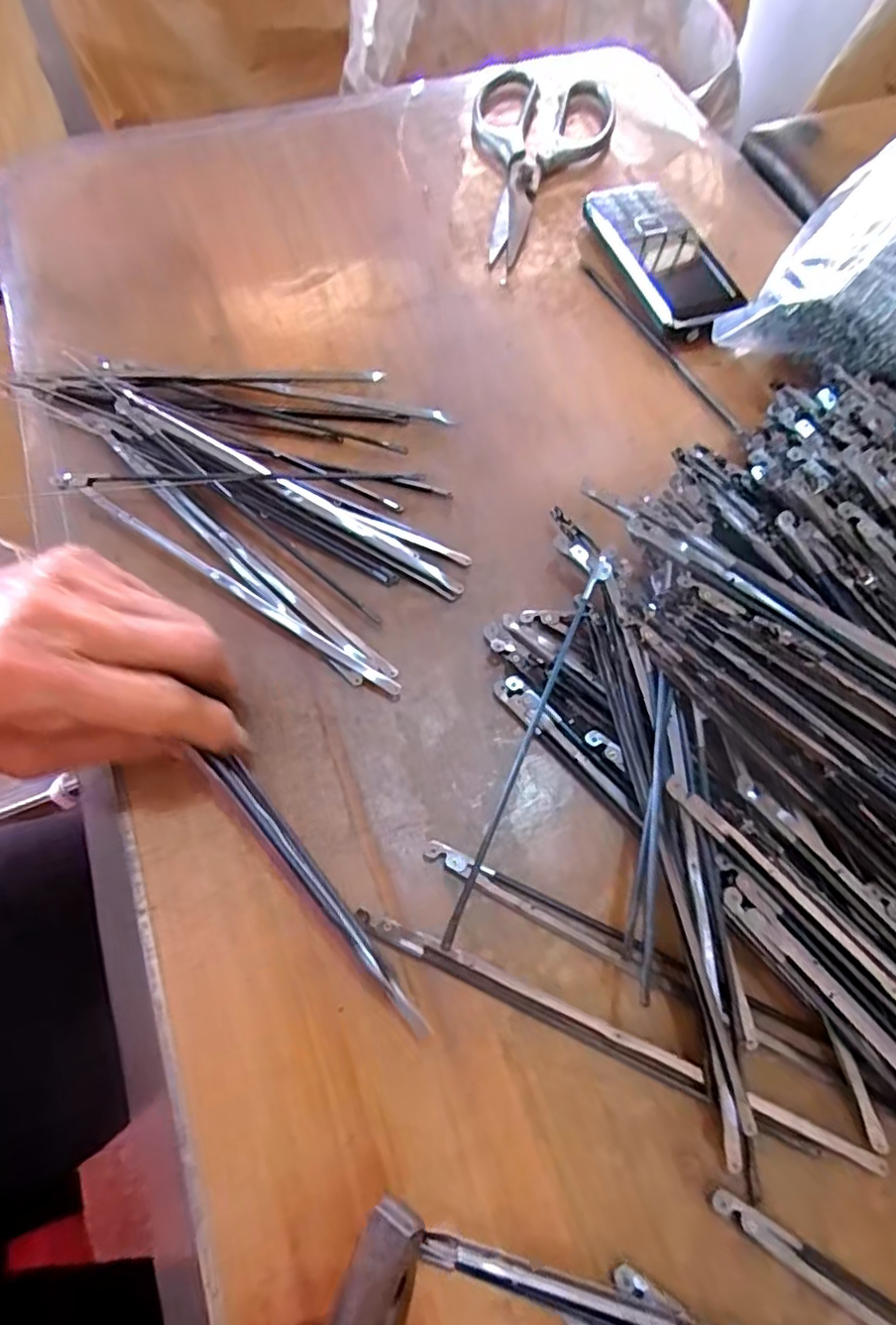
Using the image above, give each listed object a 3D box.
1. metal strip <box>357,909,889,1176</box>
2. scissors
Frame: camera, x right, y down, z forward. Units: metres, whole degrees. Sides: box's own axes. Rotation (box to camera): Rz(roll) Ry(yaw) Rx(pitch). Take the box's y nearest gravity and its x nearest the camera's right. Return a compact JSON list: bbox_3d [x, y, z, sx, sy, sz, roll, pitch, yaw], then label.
[{"bbox_3d":[0.054,0.129,0.218,0.184,0.006,0.010,23,68,8],"label":"metal strip"},{"bbox_3d":[0.054,-0.328,0.417,0.094,0.012,0.202,12,66,4],"label":"scissors"}]

